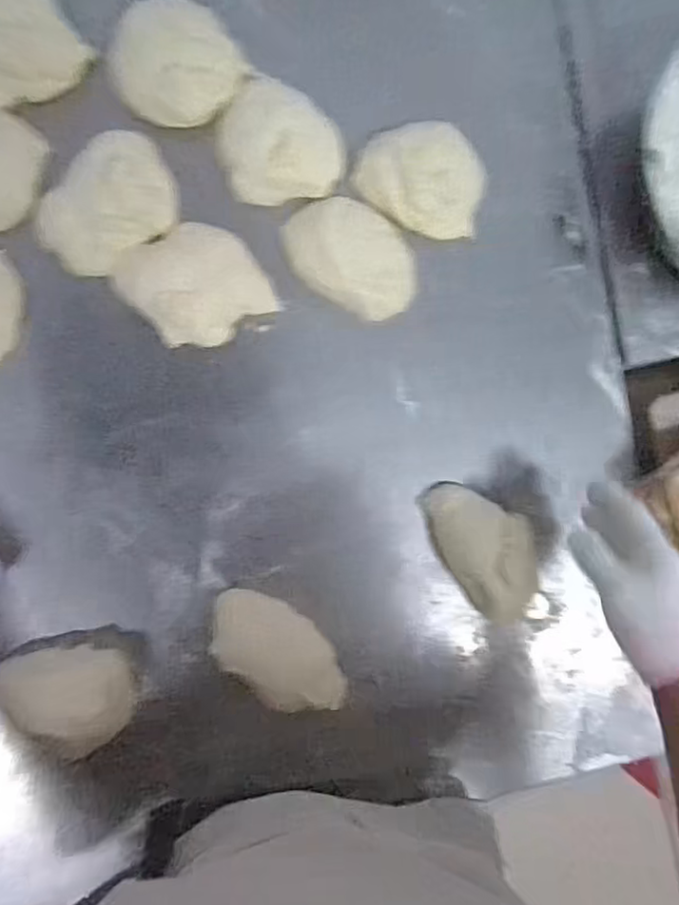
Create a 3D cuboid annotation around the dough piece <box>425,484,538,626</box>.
[{"bbox_3d":[0.143,0.093,0.596,0.081,0.057,0.149,-32,94,-7],"label":"dough piece"}]

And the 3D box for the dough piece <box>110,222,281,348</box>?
[{"bbox_3d":[-0.135,-0.155,0.570,0.116,0.023,0.114,-37,94,-7],"label":"dough piece"}]

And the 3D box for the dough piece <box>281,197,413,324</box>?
[{"bbox_3d":[0.012,-0.183,0.577,0.136,0.037,0.090,26,86,-7],"label":"dough piece"}]

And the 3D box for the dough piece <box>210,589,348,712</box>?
[{"bbox_3d":[-0.055,0.185,0.571,0.143,0.048,0.071,37,84,-6],"label":"dough piece"}]

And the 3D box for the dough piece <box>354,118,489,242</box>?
[{"bbox_3d":[0.084,-0.263,0.587,0.127,0.038,0.096,33,85,-8],"label":"dough piece"}]

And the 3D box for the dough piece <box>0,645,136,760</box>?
[{"bbox_3d":[-0.245,0.223,0.552,0.114,0.023,0.095,-4,90,-8],"label":"dough piece"}]

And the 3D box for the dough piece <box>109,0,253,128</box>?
[{"bbox_3d":[-0.146,-0.353,0.556,0.117,0.042,0.103,-18,92,-8],"label":"dough piece"}]

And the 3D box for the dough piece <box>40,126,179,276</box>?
[{"bbox_3d":[-0.207,-0.220,0.550,0.125,0.025,0.088,-41,95,-7],"label":"dough piece"}]

